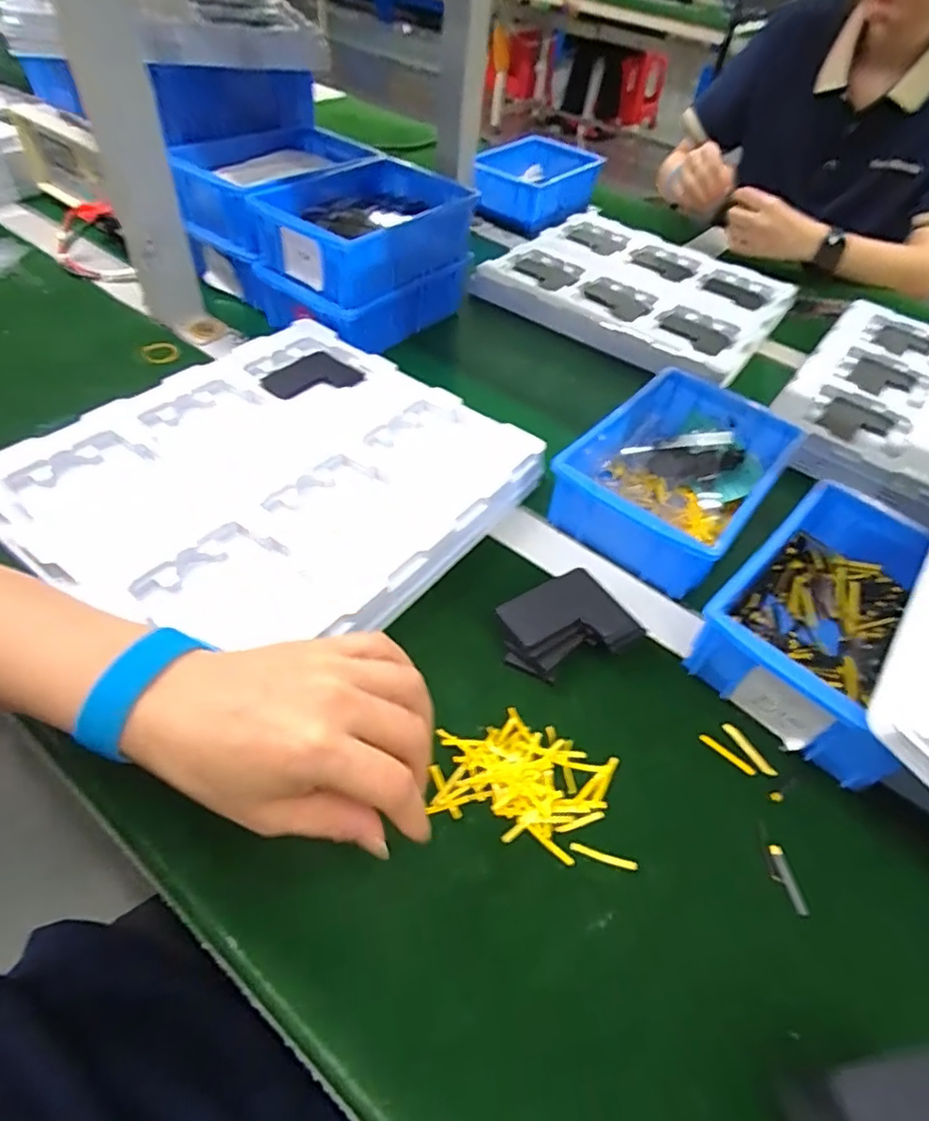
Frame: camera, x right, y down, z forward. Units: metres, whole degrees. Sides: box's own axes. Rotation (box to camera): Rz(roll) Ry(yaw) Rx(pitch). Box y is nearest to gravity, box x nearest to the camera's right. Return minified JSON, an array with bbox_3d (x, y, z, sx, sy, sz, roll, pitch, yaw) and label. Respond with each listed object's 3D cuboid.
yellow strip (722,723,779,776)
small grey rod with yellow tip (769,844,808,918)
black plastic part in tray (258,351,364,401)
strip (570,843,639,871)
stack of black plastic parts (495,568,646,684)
[{"bbox_3d":[0.177,0.117,0.377,0.008,0.004,0.039,-22,55,-23],"label":"yellow strip"},{"bbox_3d":[0.173,0.172,0.327,0.012,0.004,0.034,-3,50,-9],"label":"small grey rod with yellow tip"},{"bbox_3d":[-0.136,-0.162,0.542,0.078,0.006,0.057,-32,60,-29],"label":"black plastic part in tray"},{"bbox_3d":[0.075,0.158,0.325,0.035,0.004,0.005,16,50,7],"label":"strip"},{"bbox_3d":[0.067,0.045,0.404,0.082,0.026,0.063,-23,56,-24],"label":"stack of black plastic parts"}]

